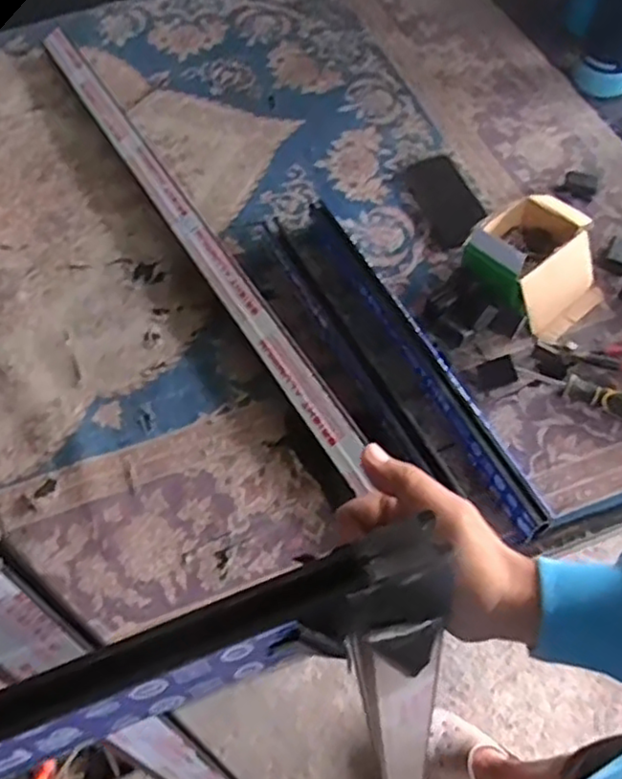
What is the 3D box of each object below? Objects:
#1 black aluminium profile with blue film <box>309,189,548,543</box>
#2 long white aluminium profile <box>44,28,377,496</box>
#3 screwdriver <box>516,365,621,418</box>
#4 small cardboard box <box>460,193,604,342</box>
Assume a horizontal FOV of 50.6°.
[{"bbox_3d":[0.125,-0.052,0.804,0.049,0.055,0.517,-25,62,-11],"label":"black aluminium profile with blue film"},{"bbox_3d":[-0.190,-0.245,0.939,0.040,0.040,0.957,-29,63,-13],"label":"long white aluminium profile"},{"bbox_3d":[0.330,0.001,0.767,0.170,0.031,0.036,24,64,16],"label":"screwdriver"},{"bbox_3d":[0.292,-0.168,0.836,0.165,0.096,0.162,-35,64,-16],"label":"small cardboard box"}]

